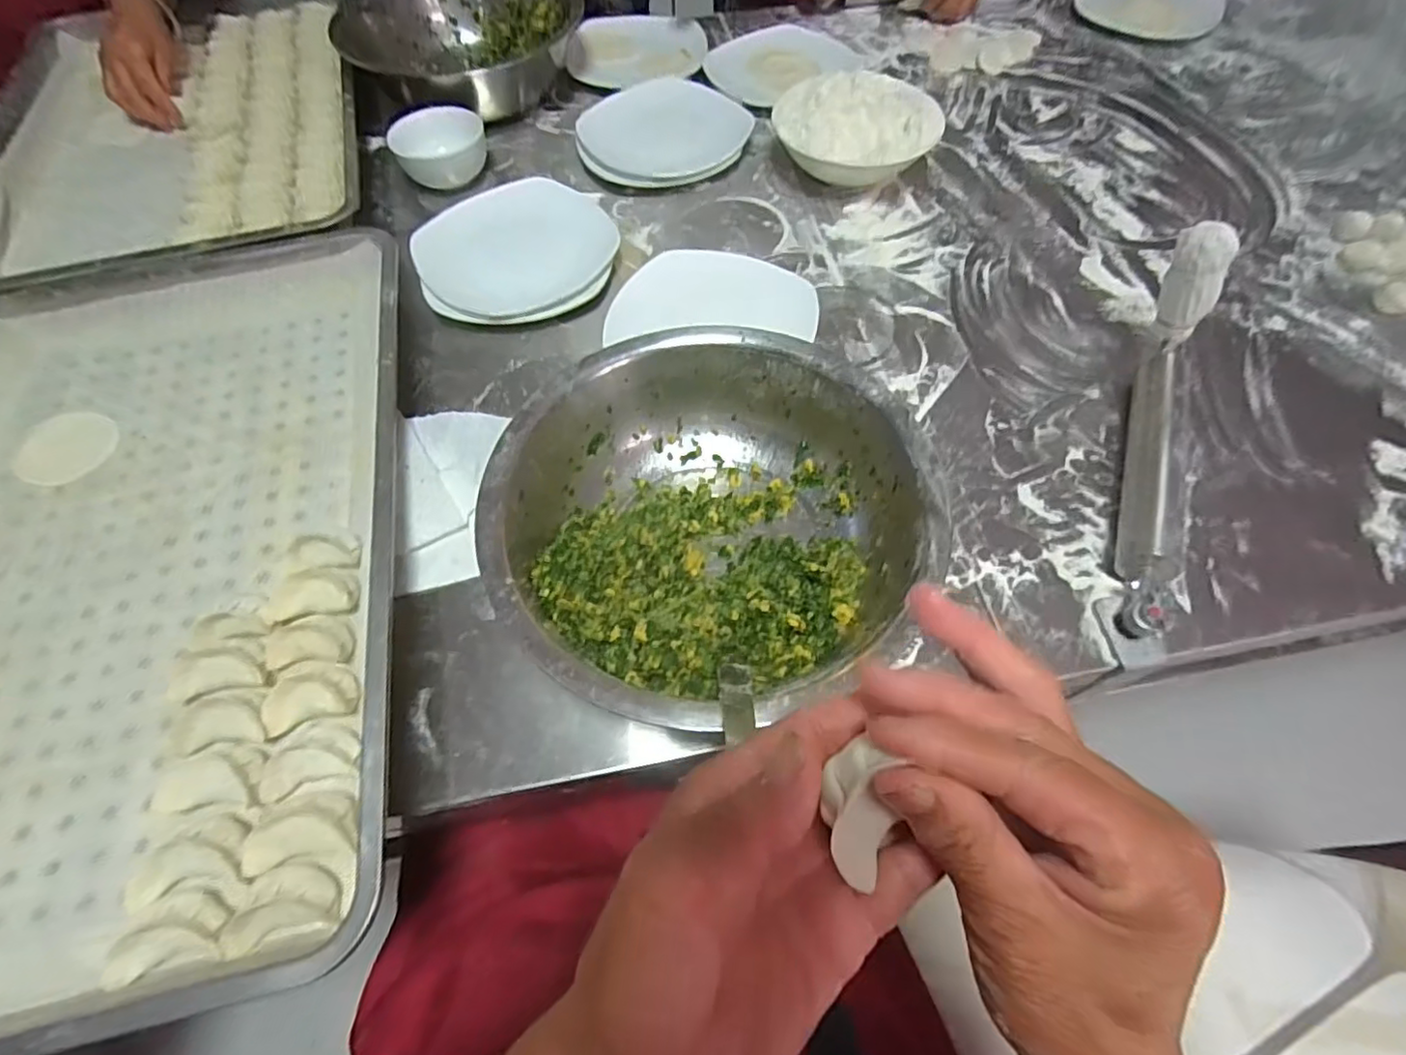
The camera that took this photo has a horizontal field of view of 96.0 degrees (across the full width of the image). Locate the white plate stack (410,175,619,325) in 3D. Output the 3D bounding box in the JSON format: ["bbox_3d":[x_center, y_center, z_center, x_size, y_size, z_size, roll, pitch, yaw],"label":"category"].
[{"bbox_3d":[-0.179,-0.270,0.604,0.179,0.024,0.169,-20,63,-10],"label":"white plate stack"}]

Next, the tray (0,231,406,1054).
[{"bbox_3d":[-0.408,0.014,0.440,0.391,0.051,0.564,-12,60,-6],"label":"tray"}]

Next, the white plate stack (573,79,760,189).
[{"bbox_3d":[-0.044,-0.439,0.700,0.187,0.037,0.140,-16,62,-8],"label":"white plate stack"}]

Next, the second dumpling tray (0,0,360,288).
[{"bbox_3d":[-0.604,-0.477,0.723,0.392,0.039,0.576,-17,61,-9],"label":"second dumpling tray"}]

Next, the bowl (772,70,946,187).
[{"bbox_3d":[0.158,-0.419,0.674,0.162,0.055,0.153,0,61,0],"label":"bowl"}]

